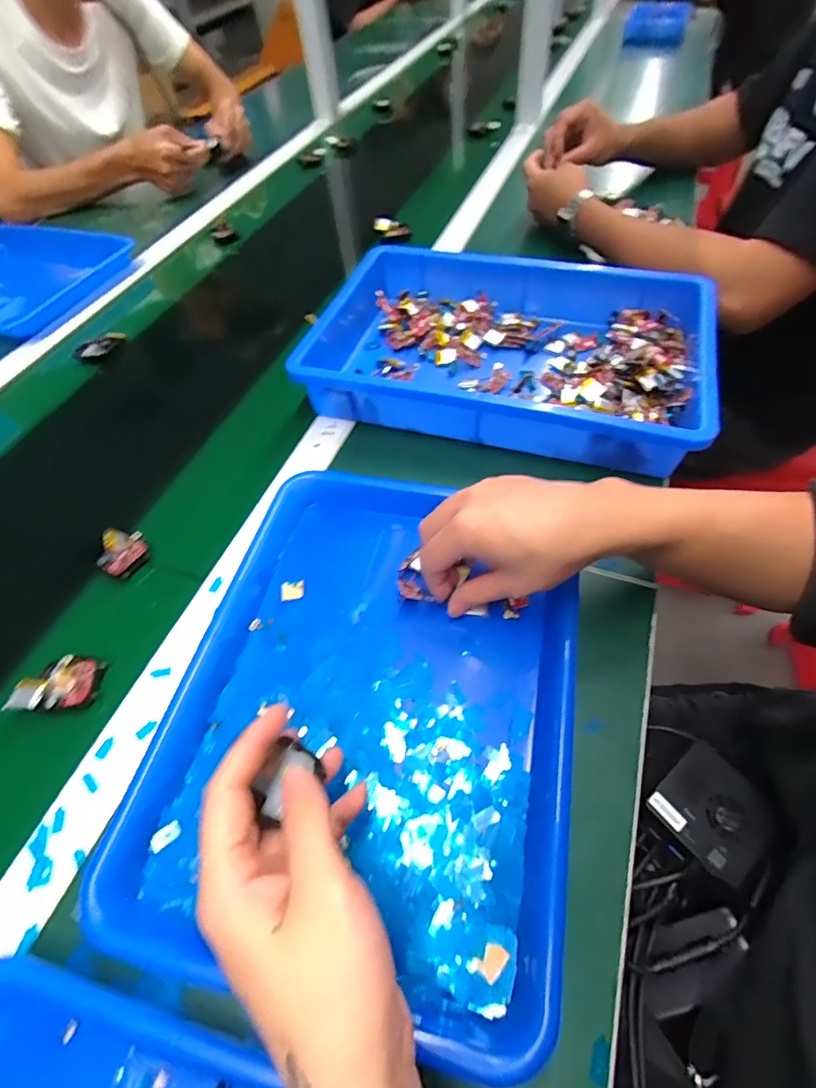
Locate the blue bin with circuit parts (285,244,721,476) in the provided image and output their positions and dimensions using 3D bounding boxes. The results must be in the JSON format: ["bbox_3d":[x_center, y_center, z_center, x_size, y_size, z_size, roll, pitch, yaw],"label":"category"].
[{"bbox_3d":[0.085,-0.204,0.510,0.398,0.063,0.239,14,58,13],"label":"blue bin with circuit parts"}]

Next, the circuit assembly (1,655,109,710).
[{"bbox_3d":[-0.252,0.099,0.356,0.054,0.015,0.040,-6,56,0],"label":"circuit assembly"}]

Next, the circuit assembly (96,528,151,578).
[{"bbox_3d":[-0.245,0.006,0.421,0.042,0.016,0.040,35,65,24],"label":"circuit assembly"}]

